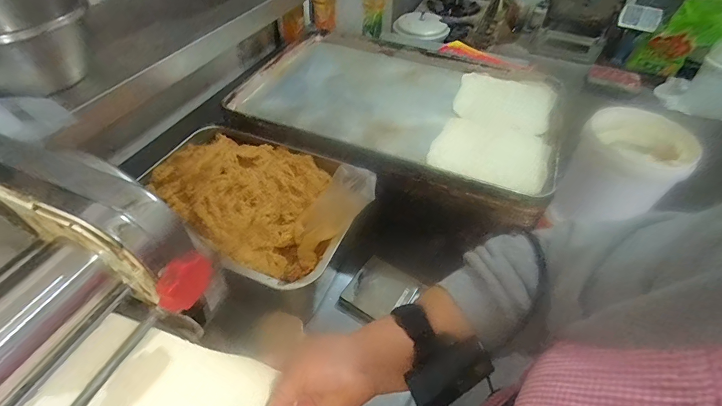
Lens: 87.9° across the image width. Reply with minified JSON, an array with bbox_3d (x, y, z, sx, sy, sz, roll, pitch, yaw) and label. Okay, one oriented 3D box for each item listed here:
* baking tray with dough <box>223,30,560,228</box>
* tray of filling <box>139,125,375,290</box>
[{"bbox_3d":[0.076,-0.212,0.771,0.587,0.058,0.428,17,48,13],"label":"baking tray with dough"},{"bbox_3d":[-0.172,-0.022,0.592,0.363,0.060,0.270,28,52,22],"label":"tray of filling"}]

